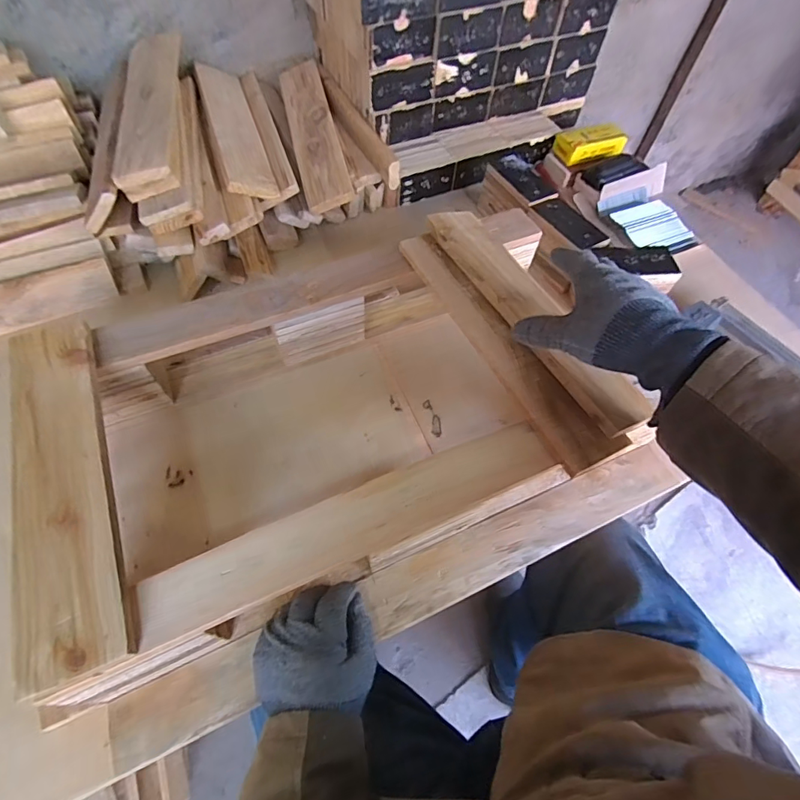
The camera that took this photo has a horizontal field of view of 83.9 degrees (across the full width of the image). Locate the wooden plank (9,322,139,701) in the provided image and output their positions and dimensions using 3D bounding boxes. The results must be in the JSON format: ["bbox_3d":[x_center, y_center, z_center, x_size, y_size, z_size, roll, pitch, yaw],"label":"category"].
[{"bbox_3d":[-0.307,0.064,0.405,0.076,0.018,0.350,-21,62,-14],"label":"wooden plank"}]

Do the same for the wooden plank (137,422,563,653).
[{"bbox_3d":[-0.031,0.111,0.405,0.381,0.023,0.057,-21,62,-14],"label":"wooden plank"}]

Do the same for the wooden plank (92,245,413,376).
[{"bbox_3d":[-0.160,-0.120,0.539,0.381,0.030,0.070,-23,63,-15],"label":"wooden plank"}]

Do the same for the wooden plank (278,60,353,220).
[{"bbox_3d":[-0.151,-0.468,0.775,0.077,0.021,0.352,-18,68,6],"label":"wooden plank"}]

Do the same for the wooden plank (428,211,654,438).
[{"bbox_3d":[0.149,-0.110,0.513,0.079,0.021,0.349,-24,65,-16],"label":"wooden plank"}]

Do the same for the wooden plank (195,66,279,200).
[{"bbox_3d":[-0.272,-0.452,0.736,0.077,0.011,0.359,-2,57,-34],"label":"wooden plank"}]

